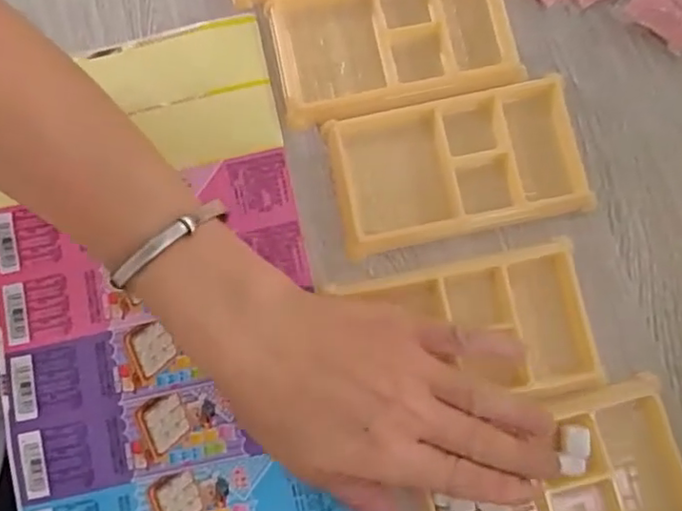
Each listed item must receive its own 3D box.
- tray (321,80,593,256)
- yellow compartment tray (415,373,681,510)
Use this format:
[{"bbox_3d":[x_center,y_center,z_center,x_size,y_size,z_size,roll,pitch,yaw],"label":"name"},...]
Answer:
[{"bbox_3d":[0.067,-0.050,0.331,0.141,0.015,0.074,-11,79,-1],"label":"tray"},{"bbox_3d":[0.106,0.115,0.298,0.137,0.014,0.078,-13,79,-2],"label":"yellow compartment tray"}]

